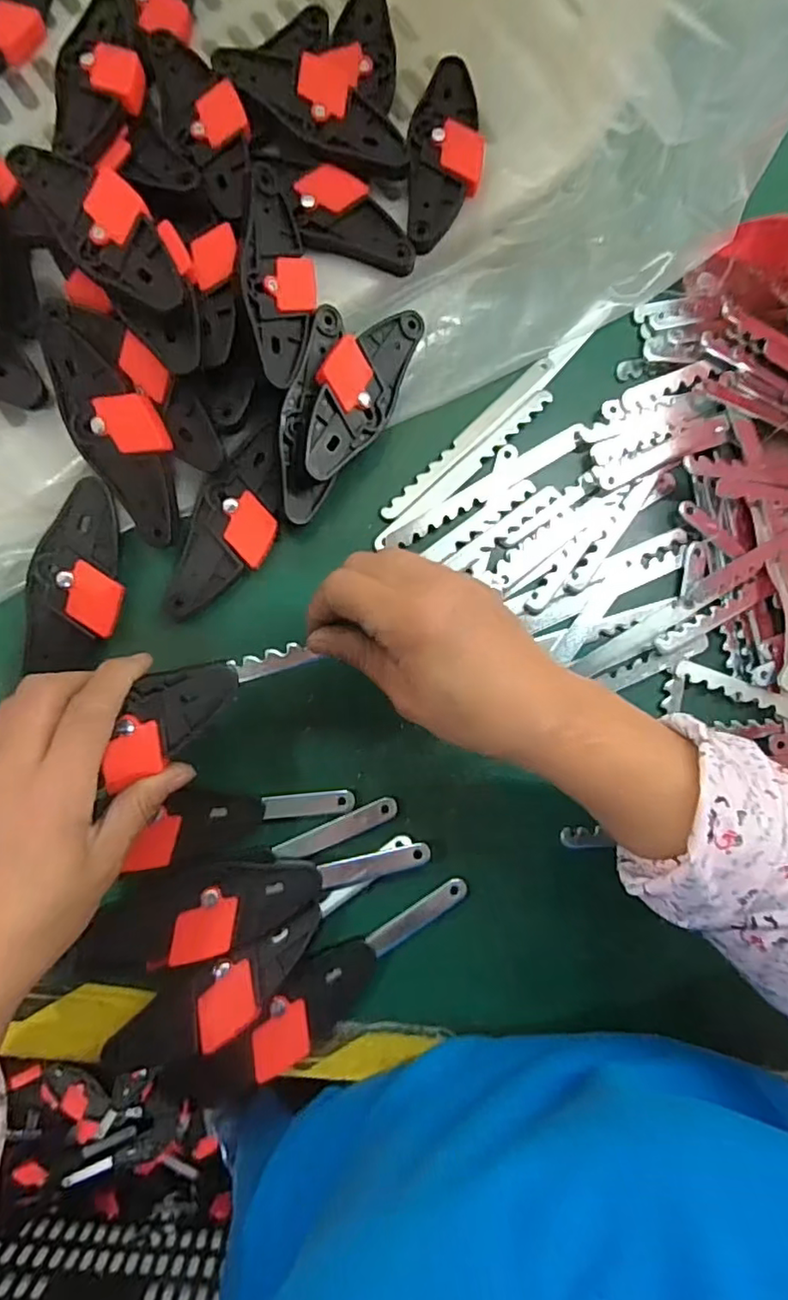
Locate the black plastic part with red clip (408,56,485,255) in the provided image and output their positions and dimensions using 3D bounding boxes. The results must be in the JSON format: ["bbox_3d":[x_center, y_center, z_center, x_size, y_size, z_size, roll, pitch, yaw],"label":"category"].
[{"bbox_3d":[0.032,-0.306,0.379,0.045,0.018,0.120,4,82,-3],"label":"black plastic part with red clip"}]

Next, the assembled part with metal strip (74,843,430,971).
[{"bbox_3d":[-0.075,0.135,0.331,0.188,0.026,0.043,-12,84,-5],"label":"assembled part with metal strip"}]

